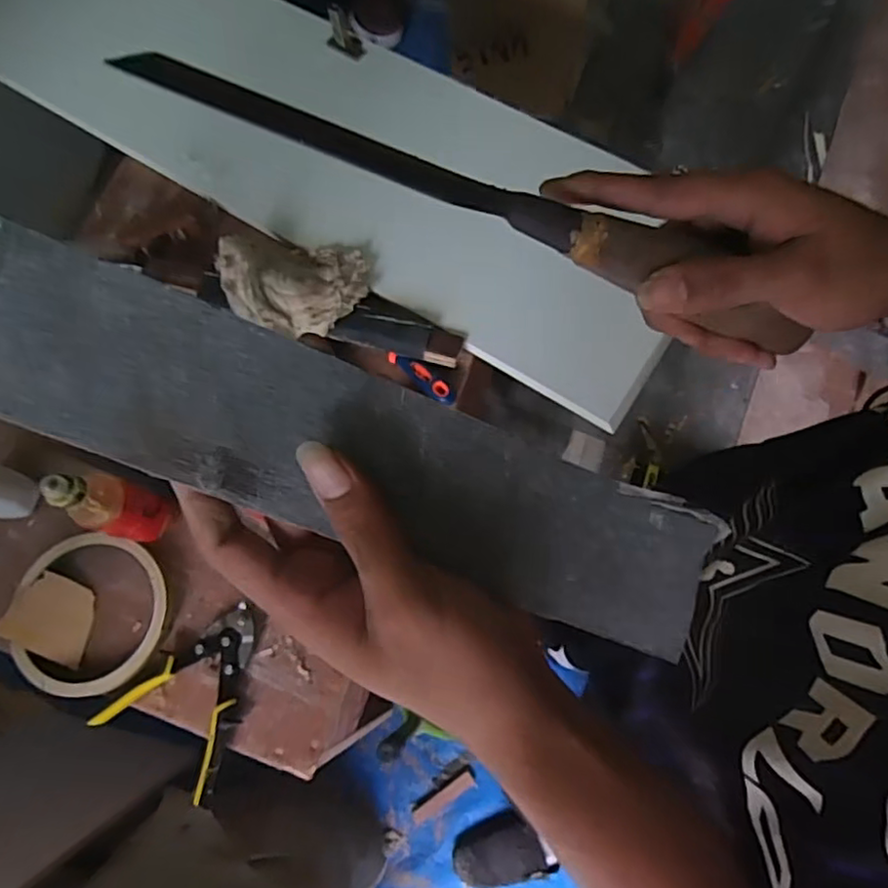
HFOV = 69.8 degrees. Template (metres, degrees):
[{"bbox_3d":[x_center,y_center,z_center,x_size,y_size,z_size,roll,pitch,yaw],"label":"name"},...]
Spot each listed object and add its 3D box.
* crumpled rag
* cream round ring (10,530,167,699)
[{"bbox_3d":[-0.188,-0.201,0.783,0.173,0.044,0.123,5,71,3],"label":"crumpled rag"},{"bbox_3d":[-0.400,0.191,0.729,0.153,0.031,0.175,-4,71,0],"label":"cream round ring"}]

